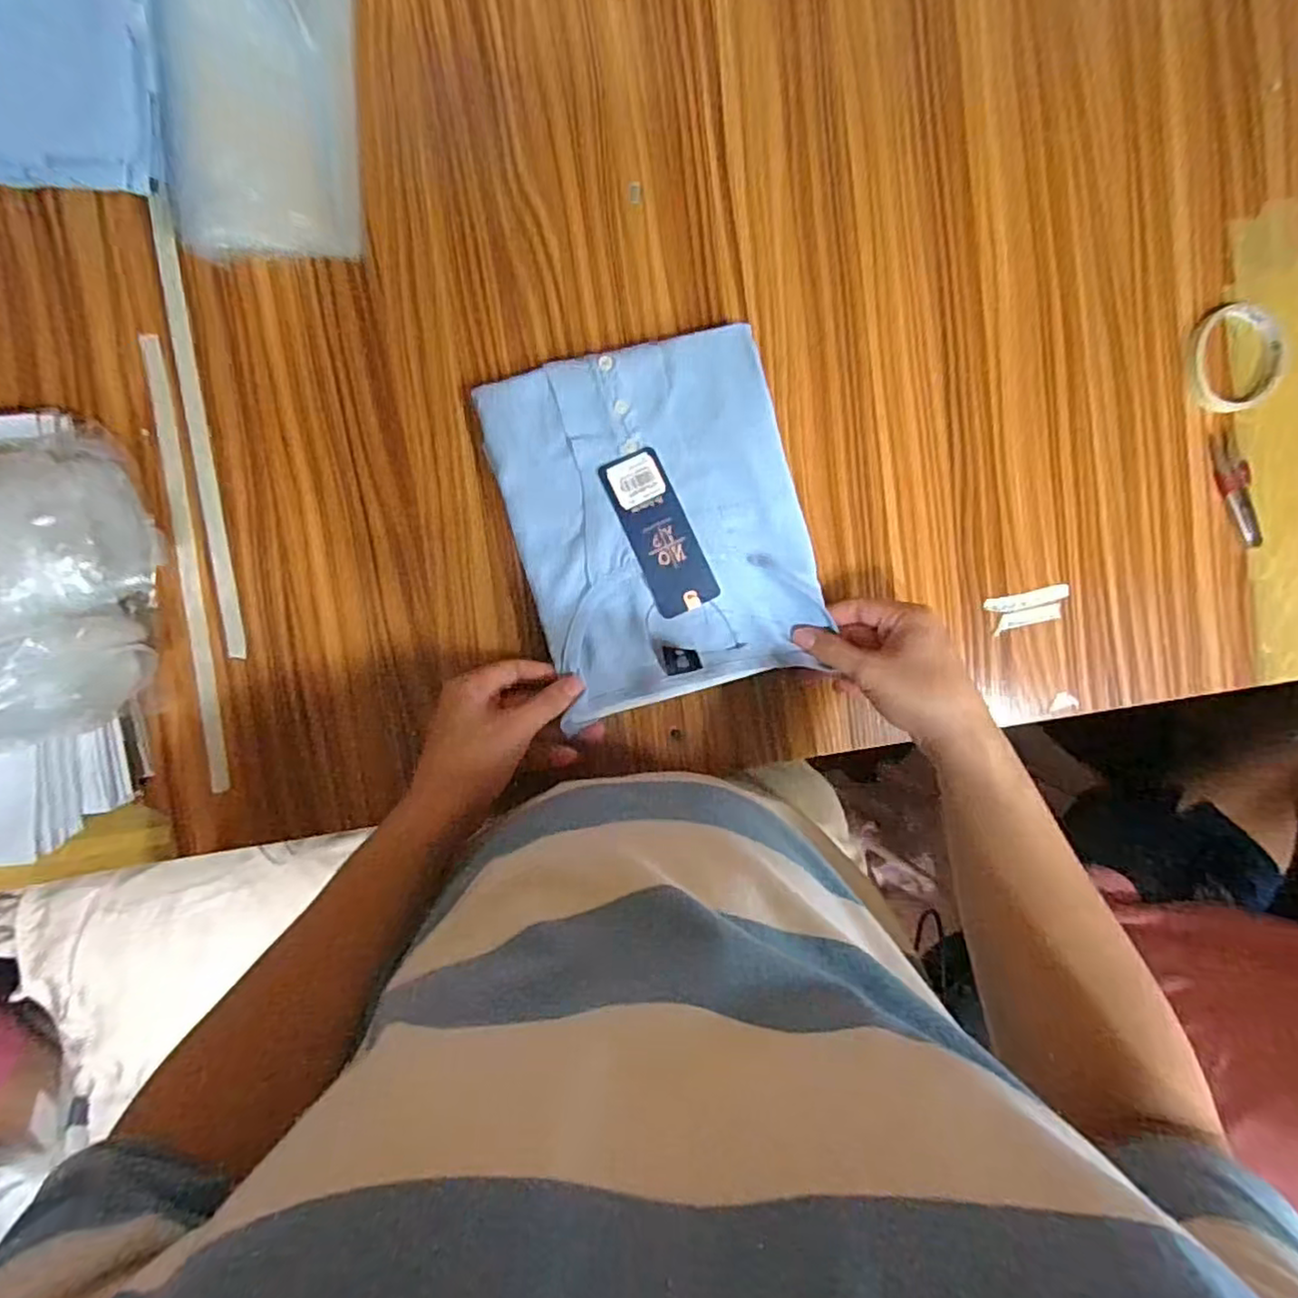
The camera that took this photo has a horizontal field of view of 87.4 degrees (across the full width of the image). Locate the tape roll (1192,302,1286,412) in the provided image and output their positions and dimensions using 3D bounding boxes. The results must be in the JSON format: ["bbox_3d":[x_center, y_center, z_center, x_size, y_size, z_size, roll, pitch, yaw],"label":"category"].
[{"bbox_3d":[0.490,-0.242,0.564,0.074,0.014,0.081,-1,94,-7],"label":"tape roll"}]

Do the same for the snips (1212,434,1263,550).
[{"bbox_3d":[0.508,-0.136,0.585,0.032,0.004,0.101,-23,97,-5],"label":"snips"}]

